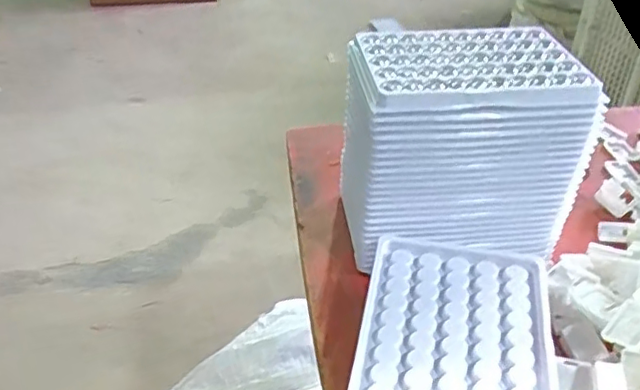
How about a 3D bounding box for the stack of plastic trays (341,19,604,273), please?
[{"bbox_3d":[0.081,-0.025,0.374,0.127,0.129,0.086,-5,37,-10],"label":"stack of plastic trays"}]

